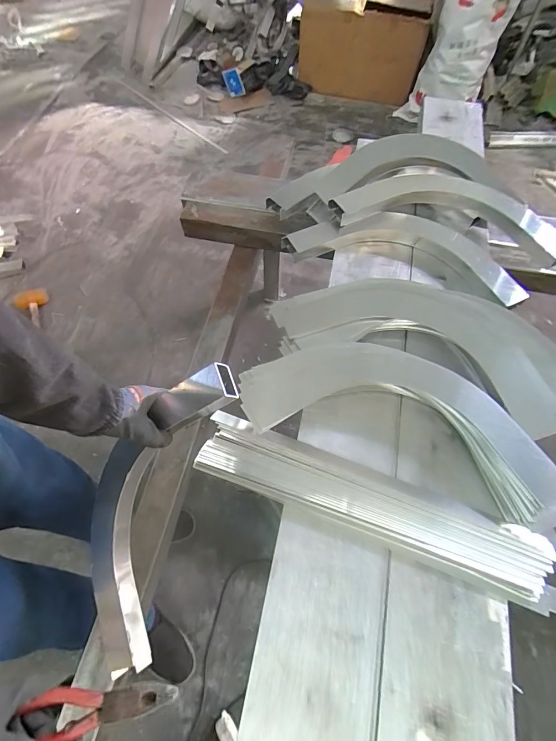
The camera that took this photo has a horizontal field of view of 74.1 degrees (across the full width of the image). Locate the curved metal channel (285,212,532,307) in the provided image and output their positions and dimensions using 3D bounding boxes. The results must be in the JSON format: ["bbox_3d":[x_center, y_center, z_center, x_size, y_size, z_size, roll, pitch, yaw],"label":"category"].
[{"bbox_3d":[0.242,-0.234,0.718,0.438,0.036,0.164,19,64,9],"label":"curved metal channel"}]

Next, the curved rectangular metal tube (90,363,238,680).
[{"bbox_3d":[-0.189,0.183,0.531,0.170,0.053,0.424,22,90,11],"label":"curved rectangular metal tube"}]

